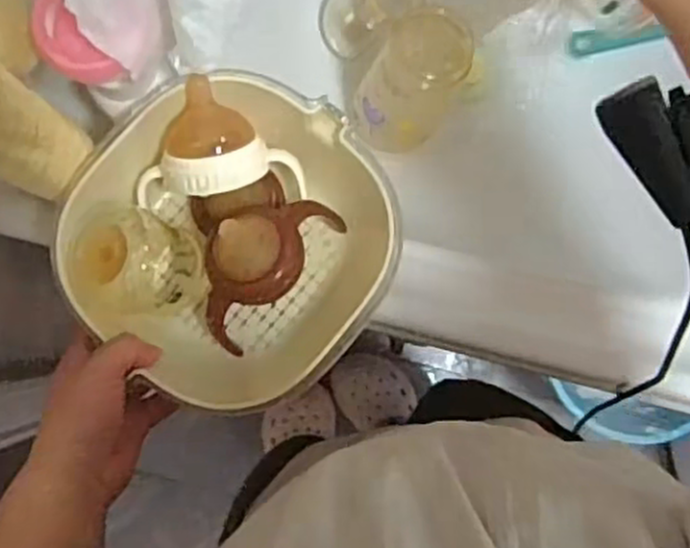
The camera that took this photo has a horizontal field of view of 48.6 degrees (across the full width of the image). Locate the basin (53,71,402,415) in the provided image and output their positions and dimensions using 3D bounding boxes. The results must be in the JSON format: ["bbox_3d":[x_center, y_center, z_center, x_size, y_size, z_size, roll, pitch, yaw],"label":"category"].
[{"bbox_3d":[-0.074,-0.023,0.510,0.199,0.093,0.206,36,86,0],"label":"basin"}]

